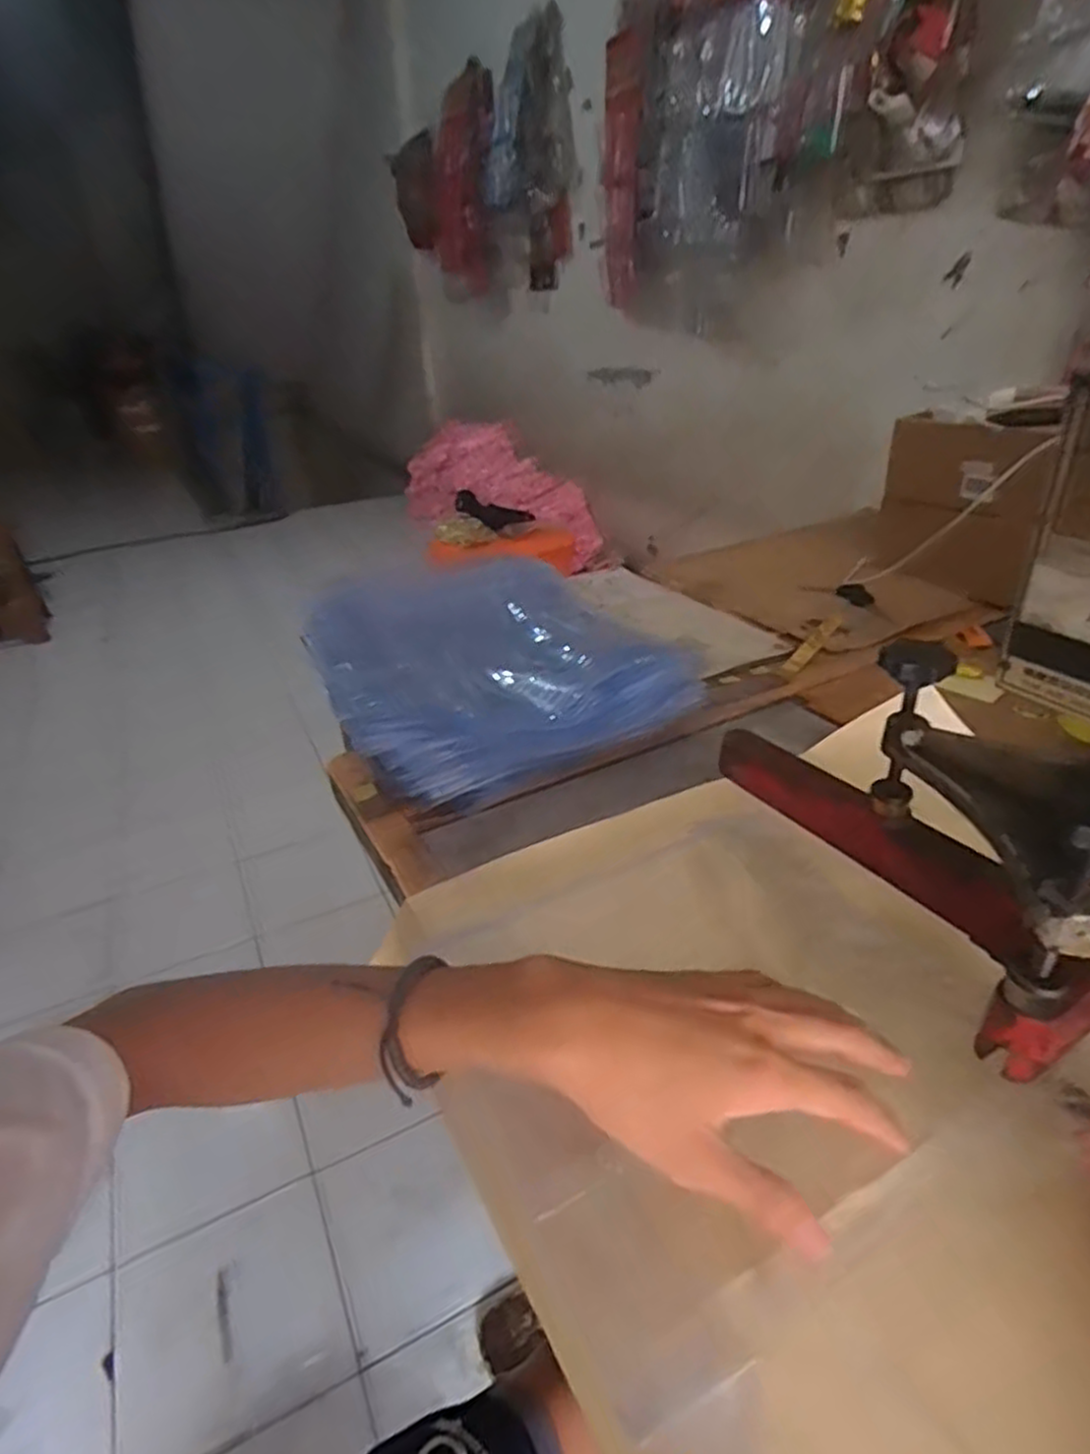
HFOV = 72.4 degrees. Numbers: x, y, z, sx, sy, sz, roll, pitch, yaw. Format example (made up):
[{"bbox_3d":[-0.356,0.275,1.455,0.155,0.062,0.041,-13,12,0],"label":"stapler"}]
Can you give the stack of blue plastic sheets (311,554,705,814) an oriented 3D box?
[{"bbox_3d":[-0.068,-0.054,0.728,0.285,0.077,0.318,-17,34,-24],"label":"stack of blue plastic sheets"}]

